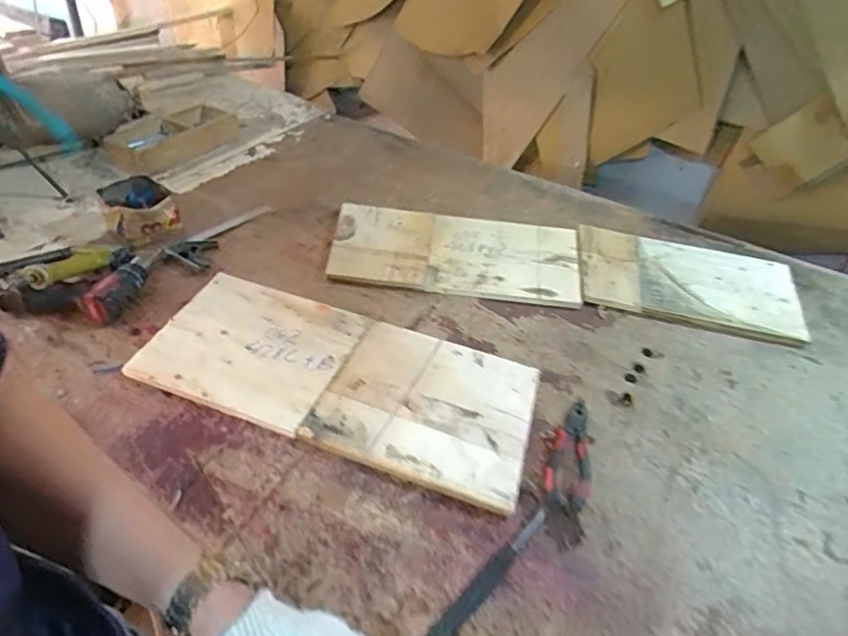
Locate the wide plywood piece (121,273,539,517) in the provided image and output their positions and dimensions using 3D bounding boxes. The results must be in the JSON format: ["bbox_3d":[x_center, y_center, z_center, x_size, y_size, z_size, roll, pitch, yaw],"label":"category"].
[{"bbox_3d":[-0.130,0.083,0.836,0.581,0.016,0.255,16,47,14],"label":"wide plywood piece"}]

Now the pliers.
[{"bbox_3d":[0.195,0.179,0.737,0.056,0.019,0.168,14,47,12],"label":"pliers"}]

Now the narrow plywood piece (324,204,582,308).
[{"bbox_3d":[0.053,-0.135,1.103,0.487,0.015,0.260,11,42,6],"label":"narrow plywood piece"}]

